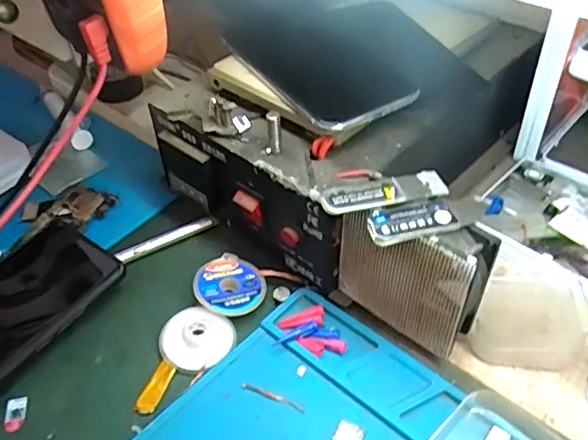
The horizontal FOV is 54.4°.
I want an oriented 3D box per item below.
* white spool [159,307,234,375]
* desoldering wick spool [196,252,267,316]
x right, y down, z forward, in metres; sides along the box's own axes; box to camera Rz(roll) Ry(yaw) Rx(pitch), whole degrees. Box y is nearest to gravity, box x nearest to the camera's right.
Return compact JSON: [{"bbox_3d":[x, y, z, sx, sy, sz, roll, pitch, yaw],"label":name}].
[{"bbox_3d":[-0.060,0.071,0.345,0.043,0.010,0.038,12,46,17],"label":"white spool"},{"bbox_3d":[-0.040,0.043,0.370,0.042,0.009,0.046,27,45,9],"label":"desoldering wick spool"}]

